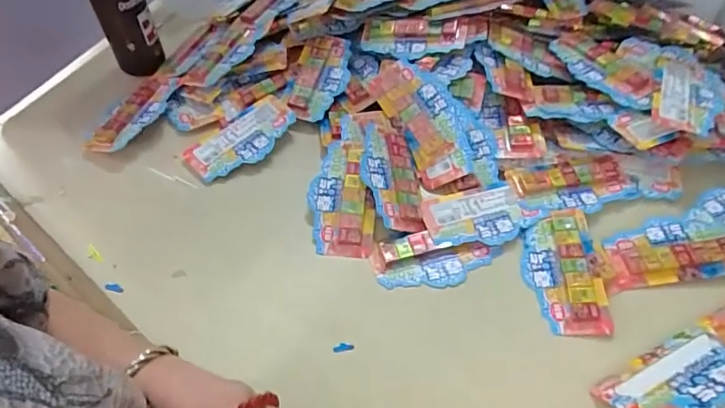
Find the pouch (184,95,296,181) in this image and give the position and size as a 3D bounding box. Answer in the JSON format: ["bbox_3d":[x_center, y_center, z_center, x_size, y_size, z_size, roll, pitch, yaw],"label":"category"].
[{"bbox_3d":[-0.156,-0.086,0.651,0.145,0.011,0.080,-37,62,-21],"label":"pouch"}]

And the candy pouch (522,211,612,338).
[{"bbox_3d":[0.216,0.068,0.533,0.077,0.012,0.142,-2,56,1],"label":"candy pouch"}]

